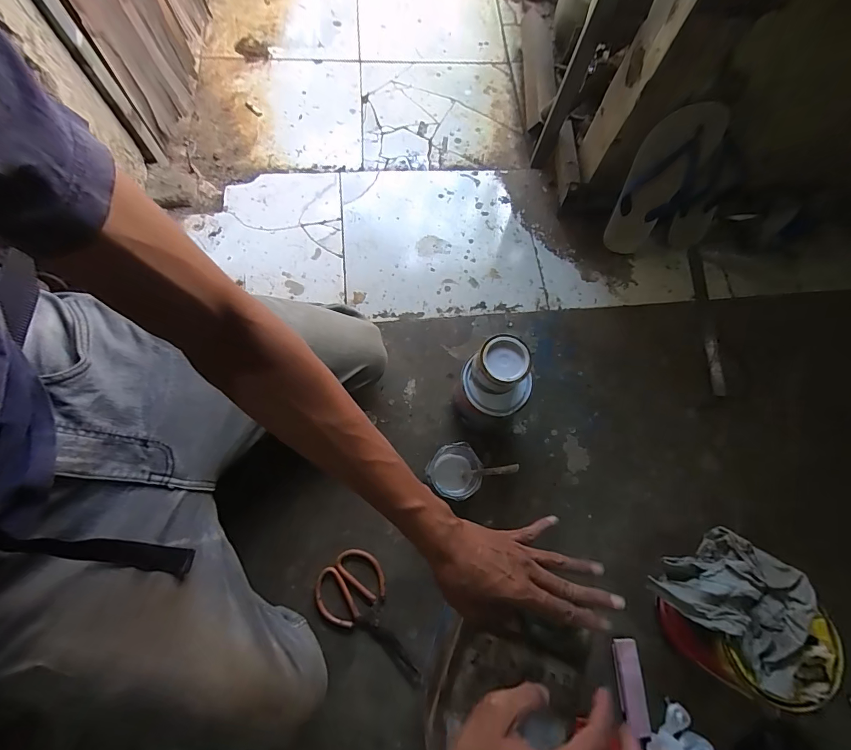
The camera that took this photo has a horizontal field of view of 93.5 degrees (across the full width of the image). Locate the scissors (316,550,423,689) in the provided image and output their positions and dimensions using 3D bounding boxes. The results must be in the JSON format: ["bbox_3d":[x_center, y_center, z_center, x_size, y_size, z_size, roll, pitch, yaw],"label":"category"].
[{"bbox_3d":[-0.071,0.363,0.620,0.206,0.009,0.107,33,74,9],"label":"scissors"}]

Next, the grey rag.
[{"bbox_3d":[0.421,0.308,0.527,0.133,0.102,0.161,-38,79,-14],"label":"grey rag"}]

